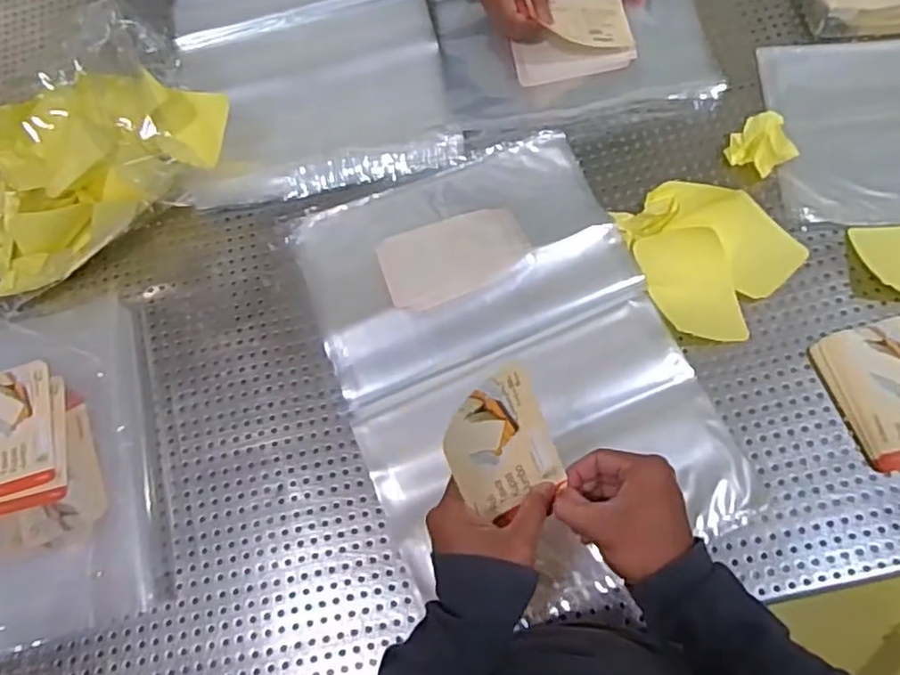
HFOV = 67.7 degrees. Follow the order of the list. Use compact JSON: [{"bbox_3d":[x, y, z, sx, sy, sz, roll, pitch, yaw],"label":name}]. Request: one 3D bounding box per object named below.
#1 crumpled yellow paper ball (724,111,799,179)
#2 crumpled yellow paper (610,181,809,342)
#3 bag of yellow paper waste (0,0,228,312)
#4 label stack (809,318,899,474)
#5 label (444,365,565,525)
[{"bbox_3d":[0.328,-0.202,0.710,0.061,0.028,0.058,-1,71,2],"label":"crumpled yellow paper ball"},{"bbox_3d":[0.260,-0.089,0.681,0.155,0.033,0.172,-37,74,-10],"label":"crumpled yellow paper"},{"bbox_3d":[-0.385,-0.188,0.698,0.196,0.126,0.336,34,77,16],"label":"bag of yellow paper waste"},{"bbox_3d":[0.414,0.051,0.625,0.104,0.016,0.134,-13,71,-3],"label":"label stack"},{"bbox_3d":[0.036,0.077,0.459,0.081,0.111,0.014,-36,37,-22],"label":"label"}]

